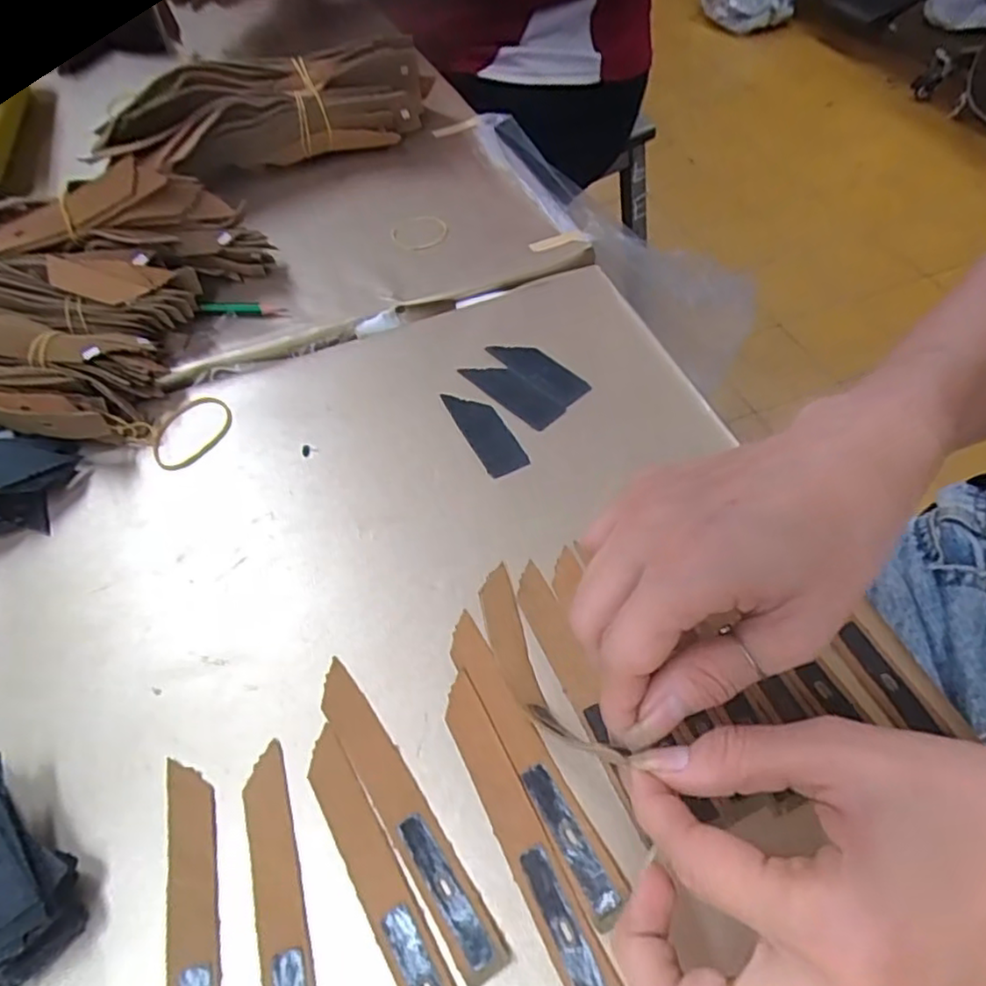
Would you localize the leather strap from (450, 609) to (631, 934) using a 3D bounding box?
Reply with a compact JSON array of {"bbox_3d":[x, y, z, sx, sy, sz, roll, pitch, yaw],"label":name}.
[{"bbox_3d":[0.013,0.100,0.258,0.016,0.006,0.123,-25,56,-14],"label":"leather strap"}]

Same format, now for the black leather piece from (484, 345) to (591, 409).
[{"bbox_3d":[0.026,-0.072,0.383,0.023,0.004,0.063,-37,60,-21],"label":"black leather piece"}]

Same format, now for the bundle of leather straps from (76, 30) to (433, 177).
[{"bbox_3d":[-0.173,-0.289,0.517,0.252,0.076,0.080,-19,55,-10],"label":"bundle of leather straps"}]

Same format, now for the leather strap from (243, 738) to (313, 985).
[{"bbox_3d":[-0.073,0.151,0.227,0.016,0.004,0.125,-17,55,-9],"label":"leather strap"}]

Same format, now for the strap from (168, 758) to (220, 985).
[{"bbox_3d":[-0.103,0.154,0.226,0.016,0.004,0.125,-15,54,-7],"label":"strap"}]

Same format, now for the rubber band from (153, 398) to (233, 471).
[{"bbox_3d":[-0.170,-0.034,0.374,0.041,0.005,0.051,29,60,22],"label":"rubber band"}]

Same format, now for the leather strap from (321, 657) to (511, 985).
[{"bbox_3d":[-0.035,0.117,0.250,0.017,0.004,0.124,-30,58,-17],"label":"leather strap"}]

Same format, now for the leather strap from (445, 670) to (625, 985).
[{"bbox_3d":[0.010,0.125,0.242,0.018,0.004,0.123,-24,56,-13],"label":"leather strap"}]

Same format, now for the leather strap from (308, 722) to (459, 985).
[{"bbox_3d":[-0.038,0.140,0.233,0.017,0.004,0.124,-28,57,-16],"label":"leather strap"}]

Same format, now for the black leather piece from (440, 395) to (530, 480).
[{"bbox_3d":[-0.005,-0.035,0.359,0.022,0.004,0.063,-25,56,-14],"label":"black leather piece"}]

